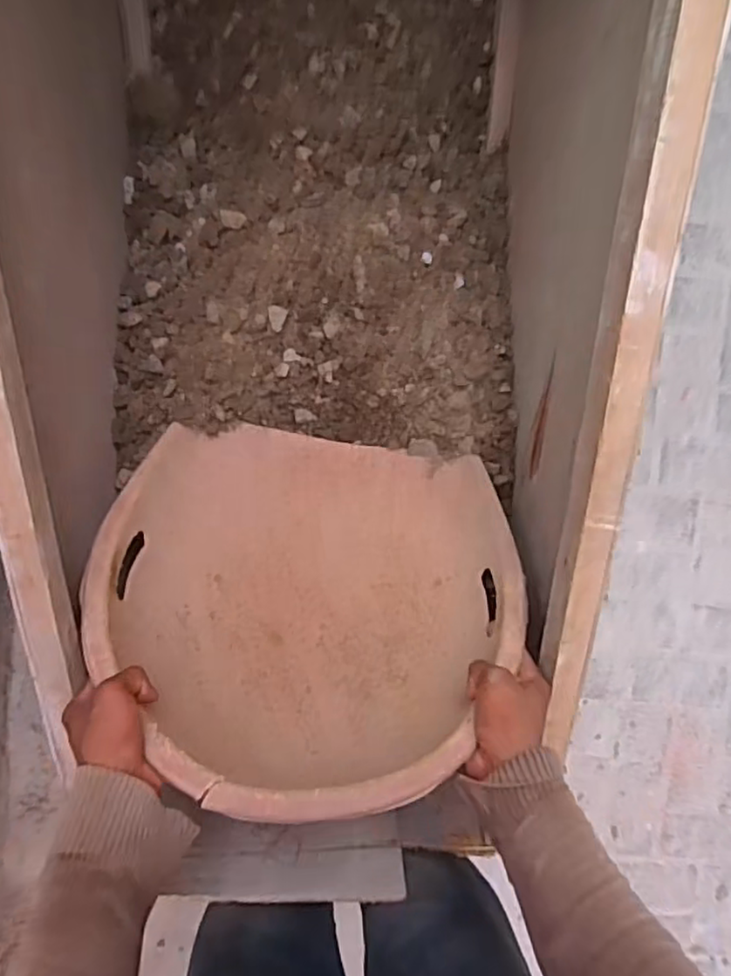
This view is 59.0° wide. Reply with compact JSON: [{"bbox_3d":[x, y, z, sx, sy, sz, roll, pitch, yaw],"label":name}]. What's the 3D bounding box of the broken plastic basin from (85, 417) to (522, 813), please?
[{"bbox_3d":[-0.052,0.103,0.662,0.423,0.182,0.412,13,64,-7],"label":"broken plastic basin"}]

